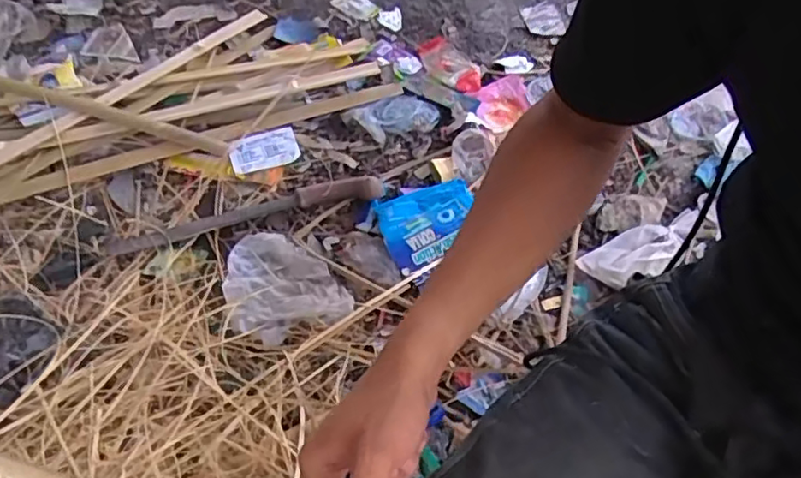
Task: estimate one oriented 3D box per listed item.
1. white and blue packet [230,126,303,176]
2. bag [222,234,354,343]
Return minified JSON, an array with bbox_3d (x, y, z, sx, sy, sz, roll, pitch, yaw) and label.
[{"bbox_3d":[-0.221,-0.143,0.997,0.107,0.020,0.076,-17,52,-10],"label":"white and blue packet"},{"bbox_3d":[-0.162,0.048,0.831,0.146,0.031,0.170,-19,53,-12],"label":"bag"}]

